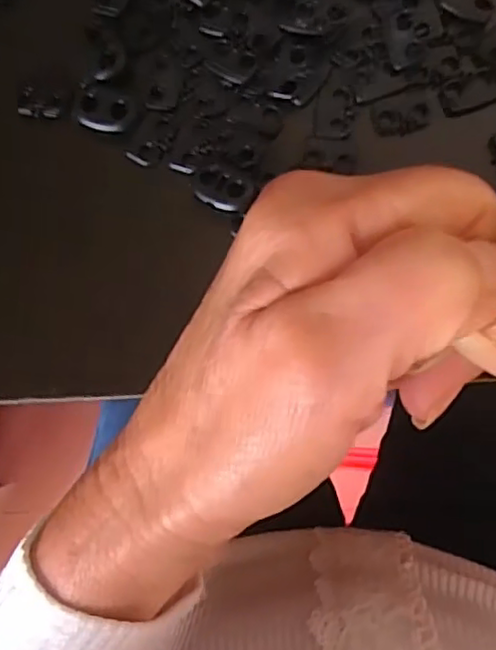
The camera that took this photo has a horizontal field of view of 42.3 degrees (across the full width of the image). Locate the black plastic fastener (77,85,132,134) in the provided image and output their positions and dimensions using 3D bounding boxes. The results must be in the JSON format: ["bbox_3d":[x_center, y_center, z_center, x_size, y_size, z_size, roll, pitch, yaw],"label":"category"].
[{"bbox_3d":[-0.047,-0.070,0.210,0.017,0.005,0.013,10,85,3],"label":"black plastic fastener"}]

